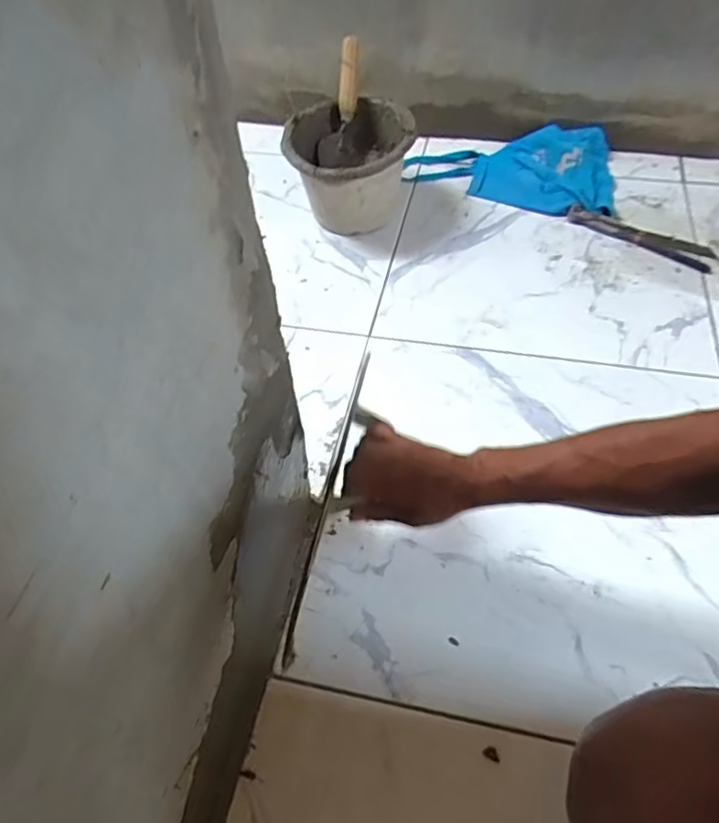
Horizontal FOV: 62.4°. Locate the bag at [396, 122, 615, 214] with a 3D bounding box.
[{"bbox_3d":[0.284,-0.469,1.134,0.393,0.048,0.239,8,52,9],"label":"bag"}]

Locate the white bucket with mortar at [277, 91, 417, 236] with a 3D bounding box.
[{"bbox_3d":[-0.016,-0.423,1.044,0.203,0.159,0.215,-1,52,2],"label":"white bucket with mortar"}]

